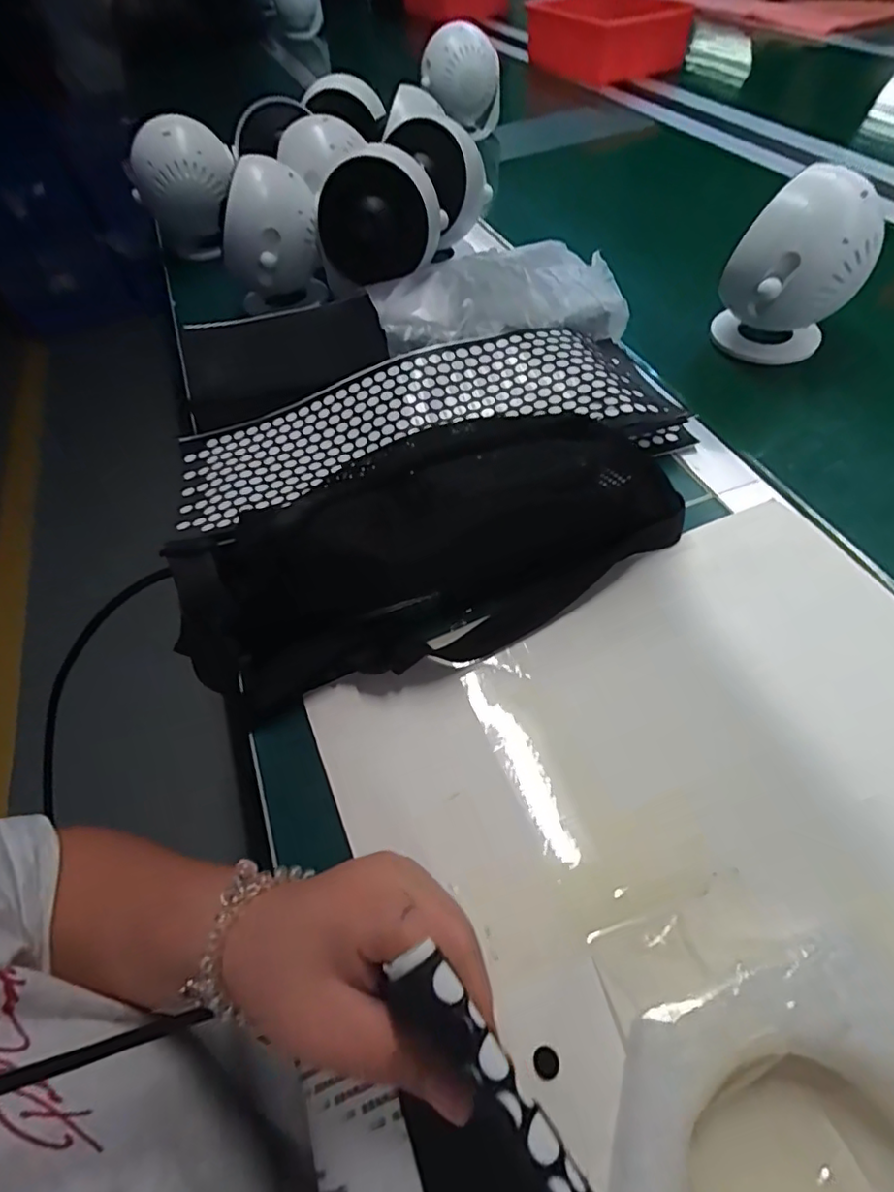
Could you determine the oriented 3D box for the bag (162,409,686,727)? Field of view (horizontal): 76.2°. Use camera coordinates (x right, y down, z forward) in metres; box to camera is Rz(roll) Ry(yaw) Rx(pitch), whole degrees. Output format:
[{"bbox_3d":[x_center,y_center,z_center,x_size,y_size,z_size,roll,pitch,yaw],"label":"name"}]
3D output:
[{"bbox_3d":[-0.004,-0.021,0.352,0.307,0.113,0.110,-21,55,-10],"label":"bag"}]

